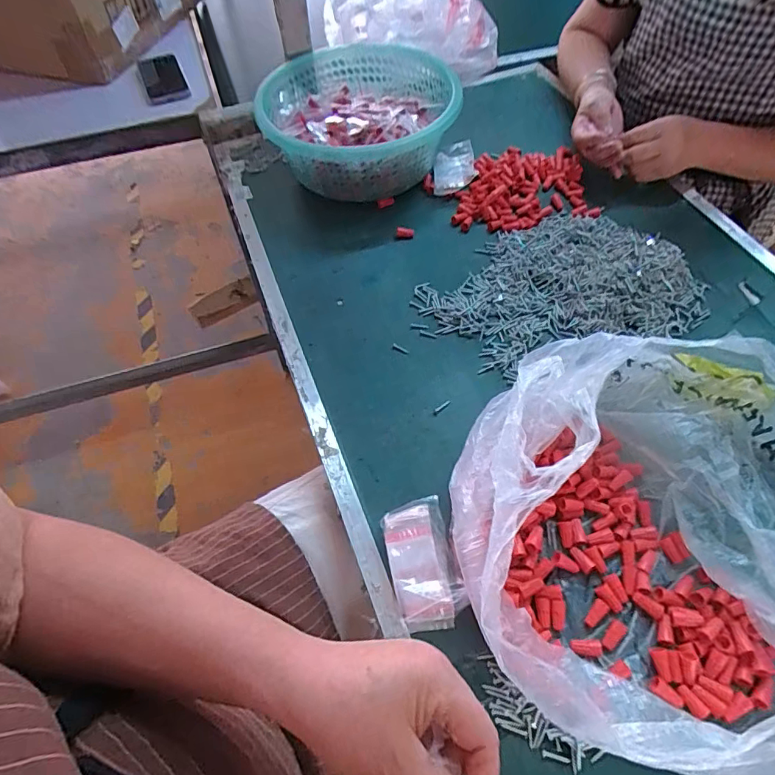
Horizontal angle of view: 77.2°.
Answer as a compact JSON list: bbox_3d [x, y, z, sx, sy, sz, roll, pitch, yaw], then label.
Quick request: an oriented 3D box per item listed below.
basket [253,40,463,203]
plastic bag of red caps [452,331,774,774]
[{"bbox_3d":[-0.037,-0.389,0.712,0.274,0.098,0.296,-5,57,-2],"label":"basket"},{"bbox_3d":[0.222,0.108,0.385,0.332,0.107,0.317,6,57,5],"label":"plastic bag of red caps"}]

